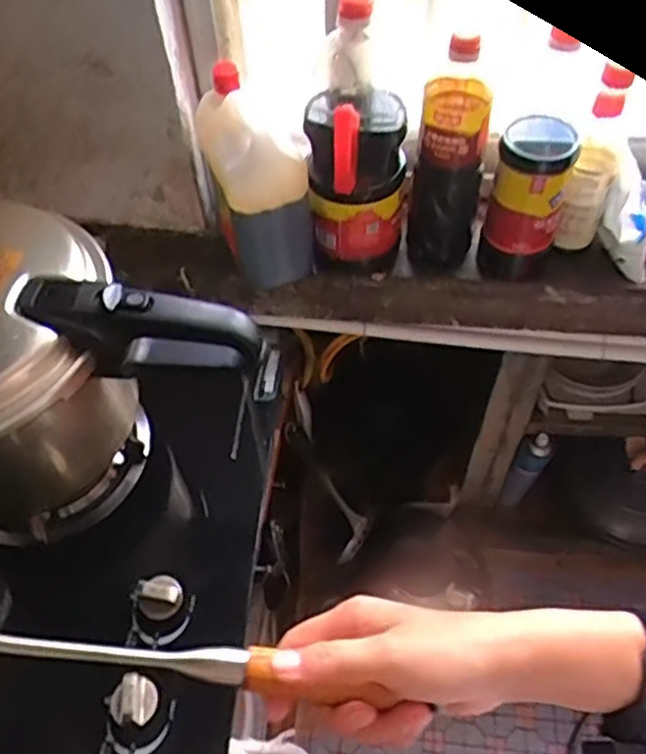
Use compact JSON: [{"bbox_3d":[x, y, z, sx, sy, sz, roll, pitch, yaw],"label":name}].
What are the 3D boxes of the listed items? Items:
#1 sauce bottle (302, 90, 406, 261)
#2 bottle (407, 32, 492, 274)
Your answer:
[{"bbox_3d":[0.037,-0.229,0.744,0.100,0.195,0.090,4,55,4],"label":"sauce bottle"},{"bbox_3d":[0.136,-0.230,0.734,0.069,0.282,0.088,8,55,7],"label":"bottle"}]

